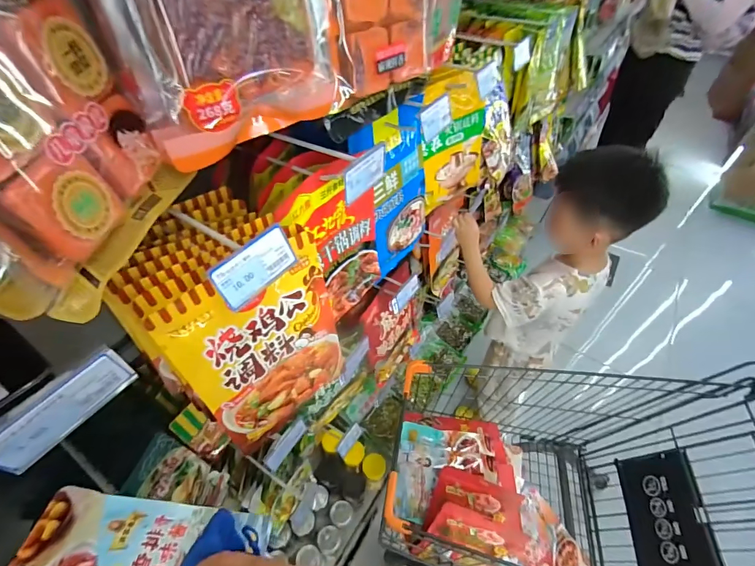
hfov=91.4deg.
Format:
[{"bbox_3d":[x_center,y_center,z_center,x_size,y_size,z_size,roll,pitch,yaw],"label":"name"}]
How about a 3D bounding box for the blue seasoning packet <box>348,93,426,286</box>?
[{"bbox_3d":[0.035,-0.161,0.642,0.014,0.255,0.187,20,50,32],"label":"blue seasoning packet"}]

